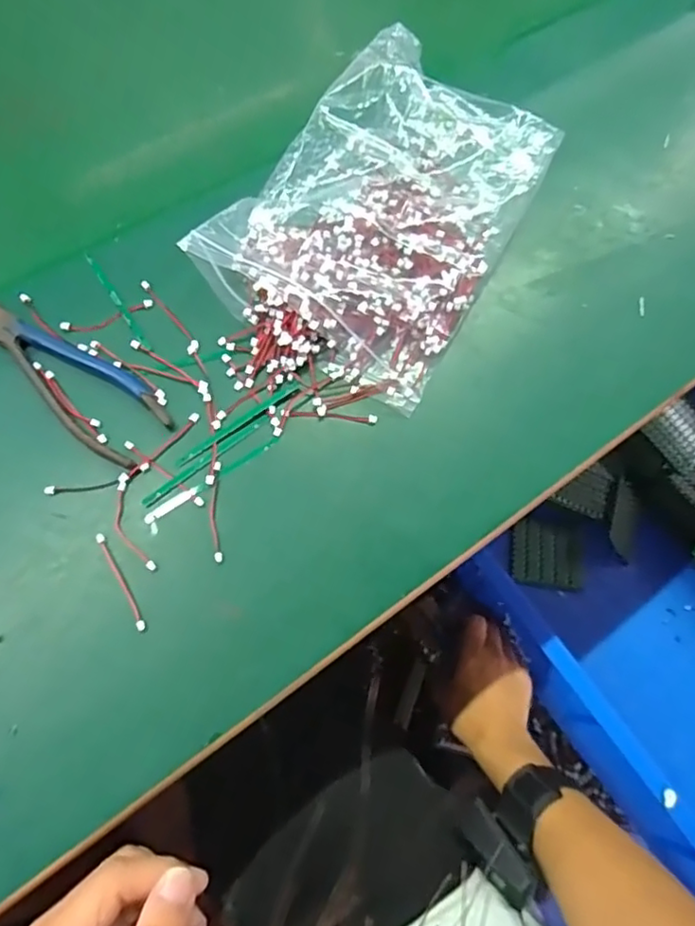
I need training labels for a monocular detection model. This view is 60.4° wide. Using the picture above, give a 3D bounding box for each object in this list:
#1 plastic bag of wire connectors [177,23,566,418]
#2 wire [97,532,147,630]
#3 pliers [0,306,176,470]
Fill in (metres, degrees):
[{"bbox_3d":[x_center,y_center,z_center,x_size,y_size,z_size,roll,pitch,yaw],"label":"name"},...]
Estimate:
[{"bbox_3d":[0.022,-0.170,0.393,0.159,0.049,0.260,28,71,6],"label":"plastic bag of wire connectors"},{"bbox_3d":[-0.122,0.063,0.321,0.005,0.004,0.057,-27,73,-12],"label":"wire"},{"bbox_3d":[-0.167,-0.058,0.356,0.145,0.013,0.048,44,73,11],"label":"pliers"}]

